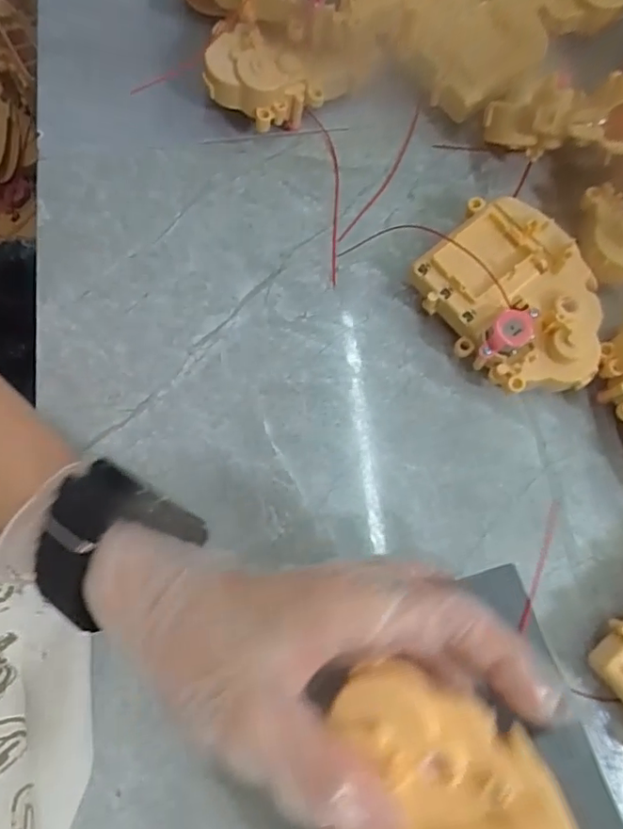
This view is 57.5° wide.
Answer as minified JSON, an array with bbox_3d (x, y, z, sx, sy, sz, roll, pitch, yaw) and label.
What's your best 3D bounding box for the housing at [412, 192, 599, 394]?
[{"bbox_3d":[0.104,-0.057,0.291,0.073,0.041,0.097,-39,79,-9],"label":"housing"}]

